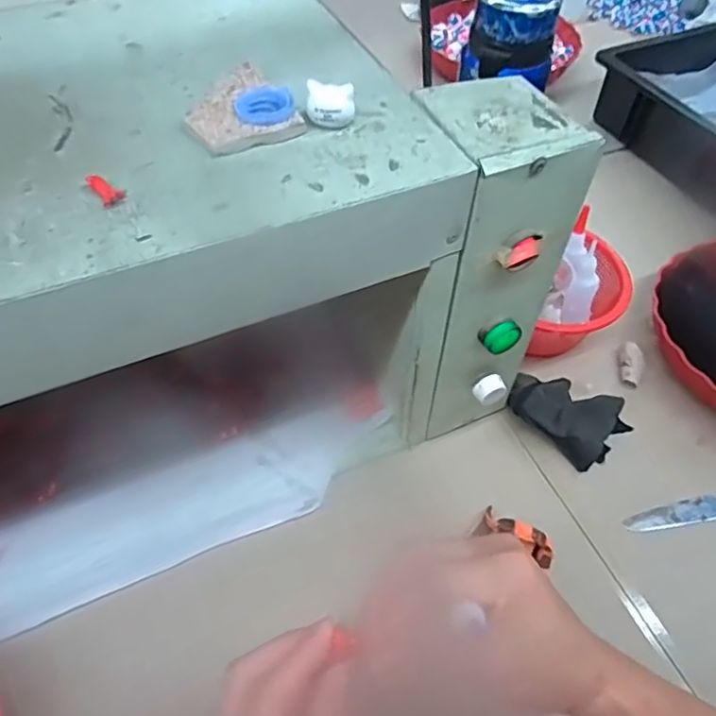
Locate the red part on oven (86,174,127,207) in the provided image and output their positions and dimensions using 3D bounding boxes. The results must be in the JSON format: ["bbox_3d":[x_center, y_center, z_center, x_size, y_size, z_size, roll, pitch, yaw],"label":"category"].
[{"bbox_3d":[-0.119,-0.081,0.276,0.012,0.008,0.018,-30,60,-22],"label":"red part on oven"}]

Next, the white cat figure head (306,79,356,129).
[{"bbox_3d":[-0.014,-0.133,0.307,0.025,0.019,0.019,-1,54,-2],"label":"white cat figure head"}]

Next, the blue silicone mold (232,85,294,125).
[{"bbox_3d":[-0.050,-0.137,0.312,0.031,0.004,0.033,-15,56,-13],"label":"blue silicone mold"}]

